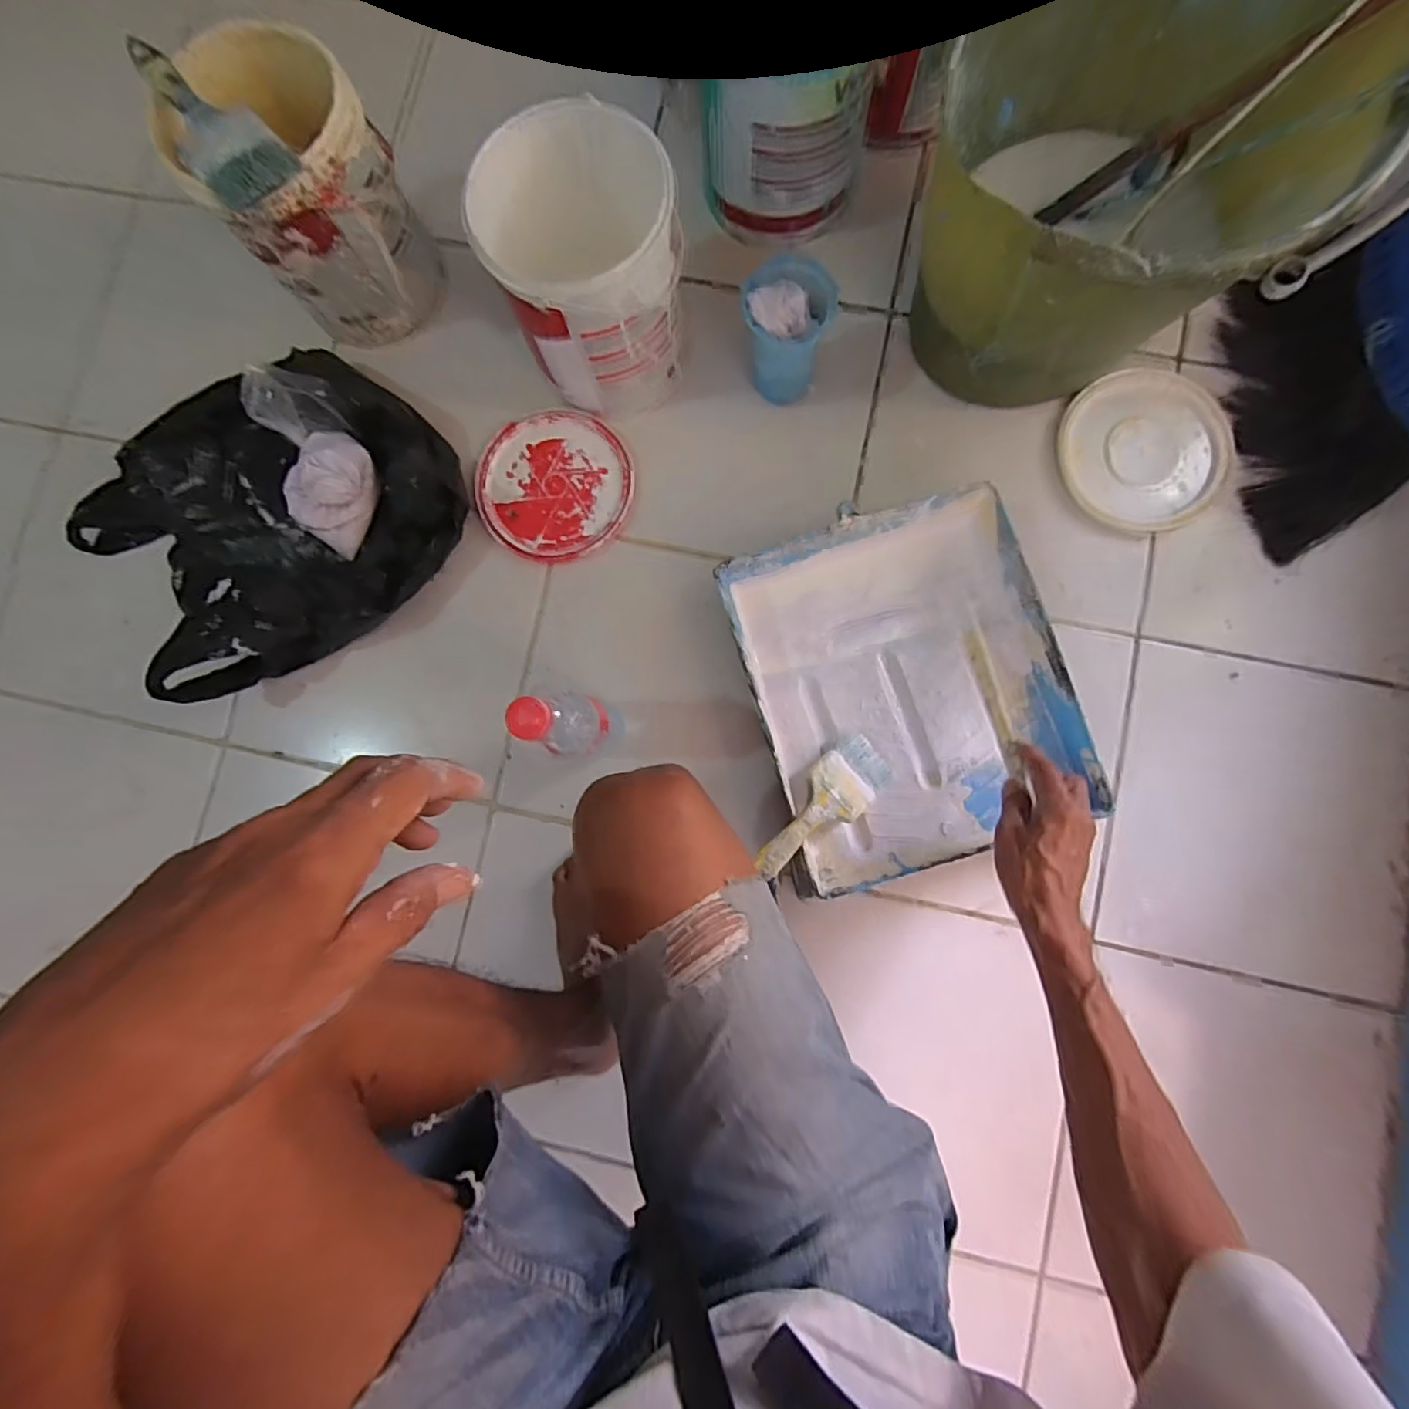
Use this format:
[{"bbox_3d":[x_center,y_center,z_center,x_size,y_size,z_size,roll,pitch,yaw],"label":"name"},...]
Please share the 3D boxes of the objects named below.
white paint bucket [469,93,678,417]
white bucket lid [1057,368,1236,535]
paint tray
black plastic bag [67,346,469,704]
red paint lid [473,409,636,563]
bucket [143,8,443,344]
[{"bbox_3d":[-0.107,-0.421,0.593,0.165,0.184,0.160,0,87,5],"label":"white paint bucket"},{"bbox_3d":[0.476,-0.277,0.645,0.171,0.019,0.178,0,87,5],"label":"white bucket lid"},{"bbox_3d":[0.197,-0.019,0.594,0.288,0.057,0.343,-16,84,2],"label":"paint tray"},{"bbox_3d":[-0.476,-0.217,0.645,0.371,0.091,0.352,-42,84,1],"label":"black plastic bag"},{"bbox_3d":[-0.168,-0.248,0.672,0.176,0.010,0.166,0,87,5],"label":"red paint lid"},{"bbox_3d":[-0.393,-0.511,0.612,0.162,0.184,0.162,0,87,5],"label":"bucket"}]

